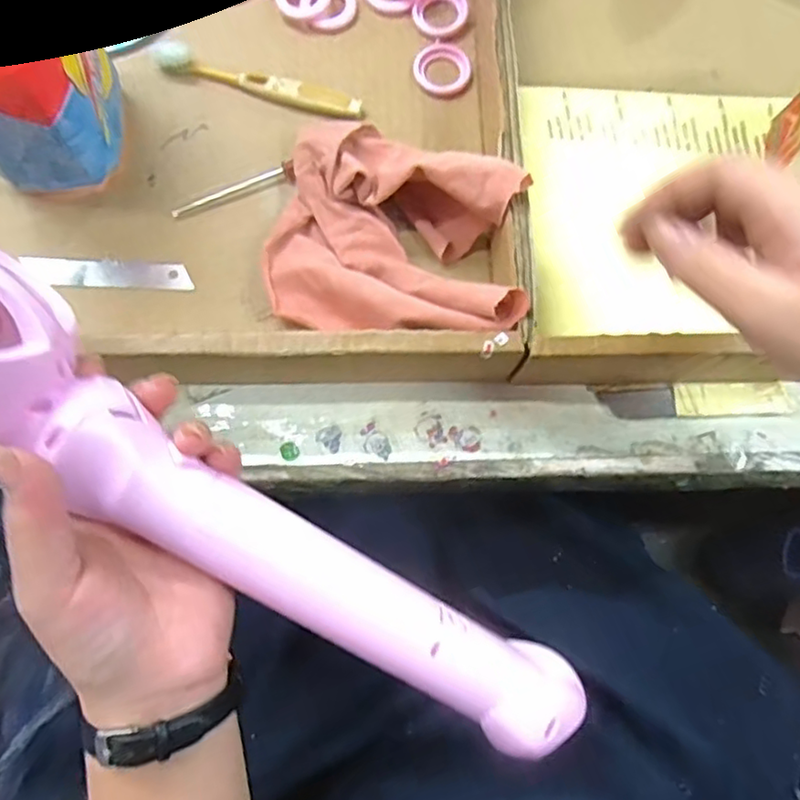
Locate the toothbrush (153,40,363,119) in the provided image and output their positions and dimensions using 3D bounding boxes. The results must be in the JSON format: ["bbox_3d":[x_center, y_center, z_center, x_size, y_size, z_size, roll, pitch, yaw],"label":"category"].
[{"bbox_3d":[-0.090,-0.203,0.413,0.135,0.009,0.017,17,76,2],"label":"toothbrush"}]

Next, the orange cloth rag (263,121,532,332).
[{"bbox_3d":[-0.004,-0.102,0.365,0.136,0.061,0.135,5,76,-1],"label":"orange cloth rag"}]

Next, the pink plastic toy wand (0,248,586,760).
[{"bbox_3d":[-0.070,0.051,0.254,0.347,0.061,0.076,37,79,-18],"label":"pink plastic toy wand"}]

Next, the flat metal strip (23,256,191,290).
[{"bbox_3d":[-0.170,-0.074,0.380,0.092,0.007,0.019,0,67,-6],"label":"flat metal strip"}]

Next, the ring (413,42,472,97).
[{"bbox_3d":[0.028,-0.219,0.424,0.037,0.005,0.040,0,76,-2],"label":"ring"}]

